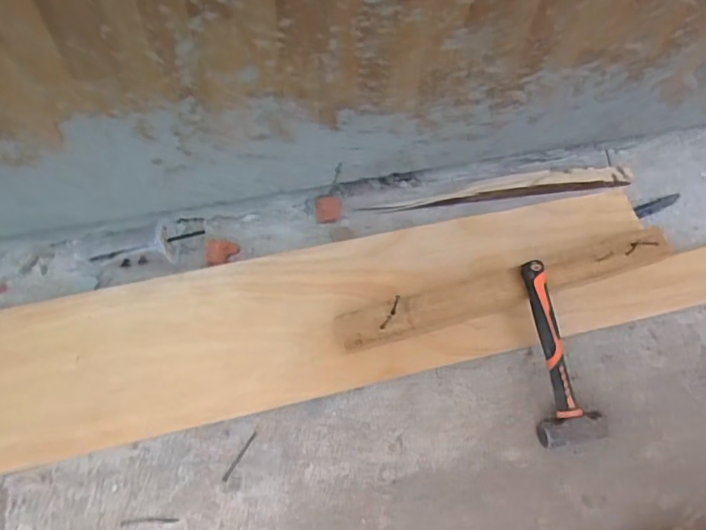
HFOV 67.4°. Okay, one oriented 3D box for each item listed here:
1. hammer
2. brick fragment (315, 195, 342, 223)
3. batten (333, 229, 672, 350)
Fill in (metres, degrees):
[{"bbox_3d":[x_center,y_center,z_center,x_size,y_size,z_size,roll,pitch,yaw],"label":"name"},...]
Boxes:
[{"bbox_3d":[0.309,0.133,0.823,0.105,0.041,0.282,-6,76,-7],"label":"hammer"},{"bbox_3d":[-0.045,-0.103,0.979,0.050,0.016,0.050,0,80,-3],"label":"brick fragment"},{"bbox_3d":[0.264,0.028,0.878,0.611,0.052,0.076,-16,62,-12],"label":"batten"}]

